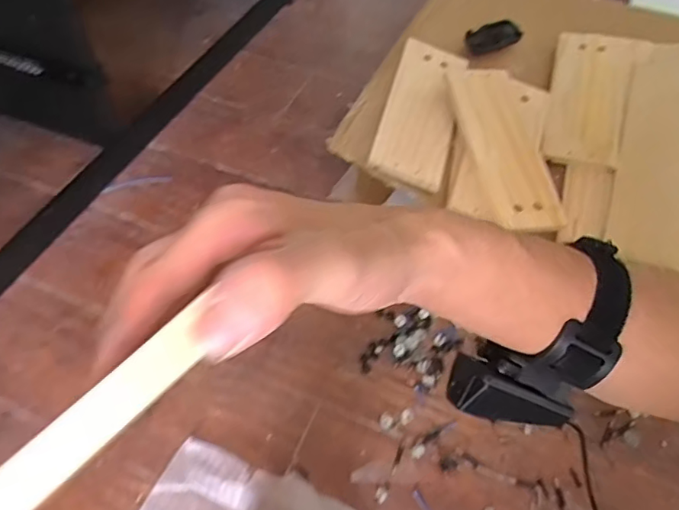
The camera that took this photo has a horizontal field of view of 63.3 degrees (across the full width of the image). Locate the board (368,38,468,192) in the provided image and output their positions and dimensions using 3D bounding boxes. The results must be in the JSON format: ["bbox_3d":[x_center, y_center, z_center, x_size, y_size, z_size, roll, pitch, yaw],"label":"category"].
[{"bbox_3d":[0.133,-0.234,0.874,0.107,0.023,0.287,20,63,-4],"label":"board"}]

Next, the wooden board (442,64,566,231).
[{"bbox_3d":[0.255,-0.170,0.850,0.114,0.021,0.286,-6,65,-13],"label":"wooden board"}]

